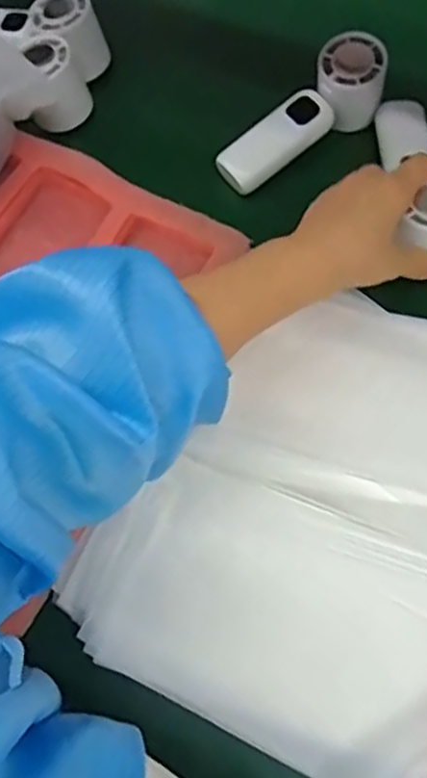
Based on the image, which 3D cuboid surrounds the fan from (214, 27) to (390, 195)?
[{"bbox_3d":[0.072,-0.218,0.531,0.150,0.062,0.052,-37,72,-11],"label":"fan"}]

